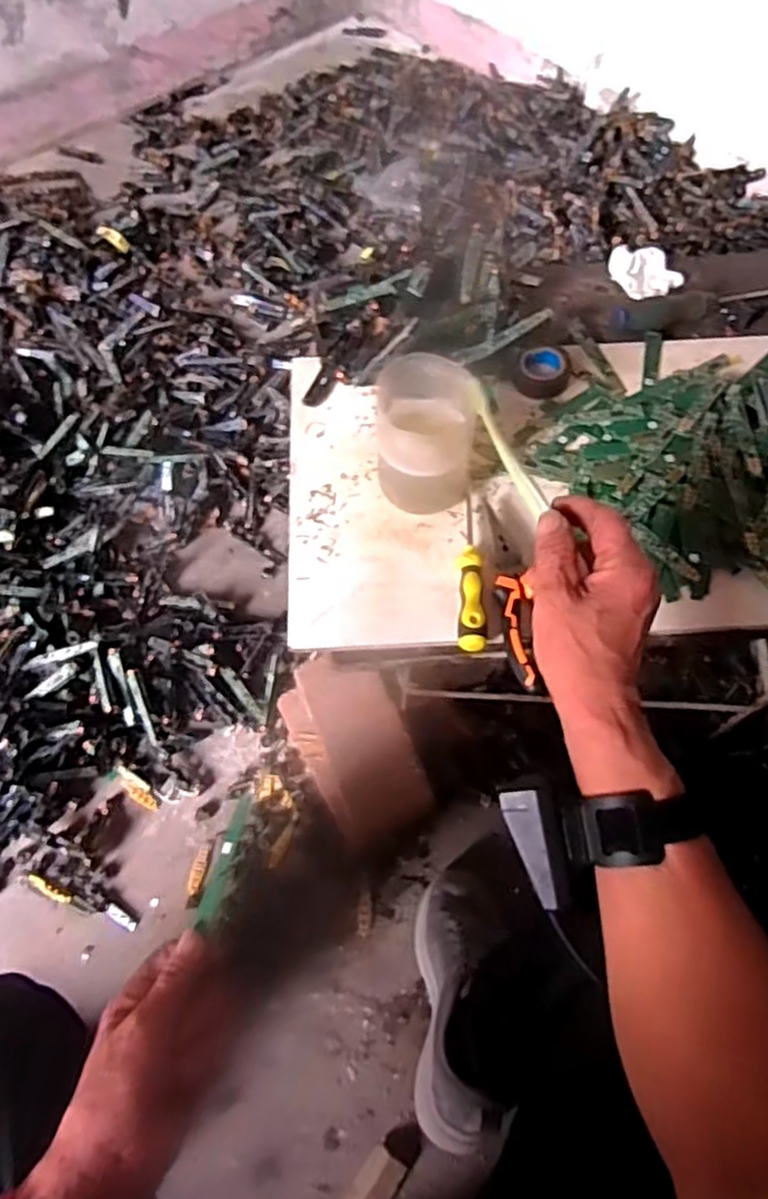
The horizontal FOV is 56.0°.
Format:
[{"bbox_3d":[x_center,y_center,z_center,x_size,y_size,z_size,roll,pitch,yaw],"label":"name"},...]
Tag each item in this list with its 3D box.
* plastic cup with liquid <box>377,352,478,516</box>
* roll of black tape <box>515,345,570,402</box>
[{"bbox_3d":[0.031,-0.127,0.556,0.074,0.100,0.080,0,62,0],"label":"plastic cup with liquid"},{"bbox_3d":[0.141,-0.200,0.636,0.046,0.019,0.047,0,62,0],"label":"roll of black tape"}]

